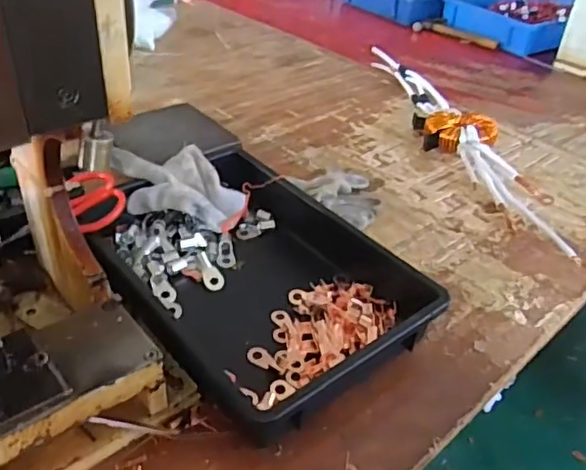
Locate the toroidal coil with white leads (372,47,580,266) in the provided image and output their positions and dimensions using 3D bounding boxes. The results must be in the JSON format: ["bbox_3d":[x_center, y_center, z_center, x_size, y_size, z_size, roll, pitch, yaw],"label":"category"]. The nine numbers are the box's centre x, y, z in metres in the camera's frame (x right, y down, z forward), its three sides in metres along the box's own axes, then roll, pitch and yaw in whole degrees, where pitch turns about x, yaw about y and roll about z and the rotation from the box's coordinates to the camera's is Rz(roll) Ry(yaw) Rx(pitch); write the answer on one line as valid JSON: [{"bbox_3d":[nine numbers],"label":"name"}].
[{"bbox_3d":[0.268,-0.174,0.960,0.129,0.052,0.680,0,38,-7],"label":"toroidal coil with white leads"}]

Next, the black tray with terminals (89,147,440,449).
[{"bbox_3d":[-0.051,0.033,0.636,0.260,0.066,0.372,-25,47,-34],"label":"black tray with terminals"}]

